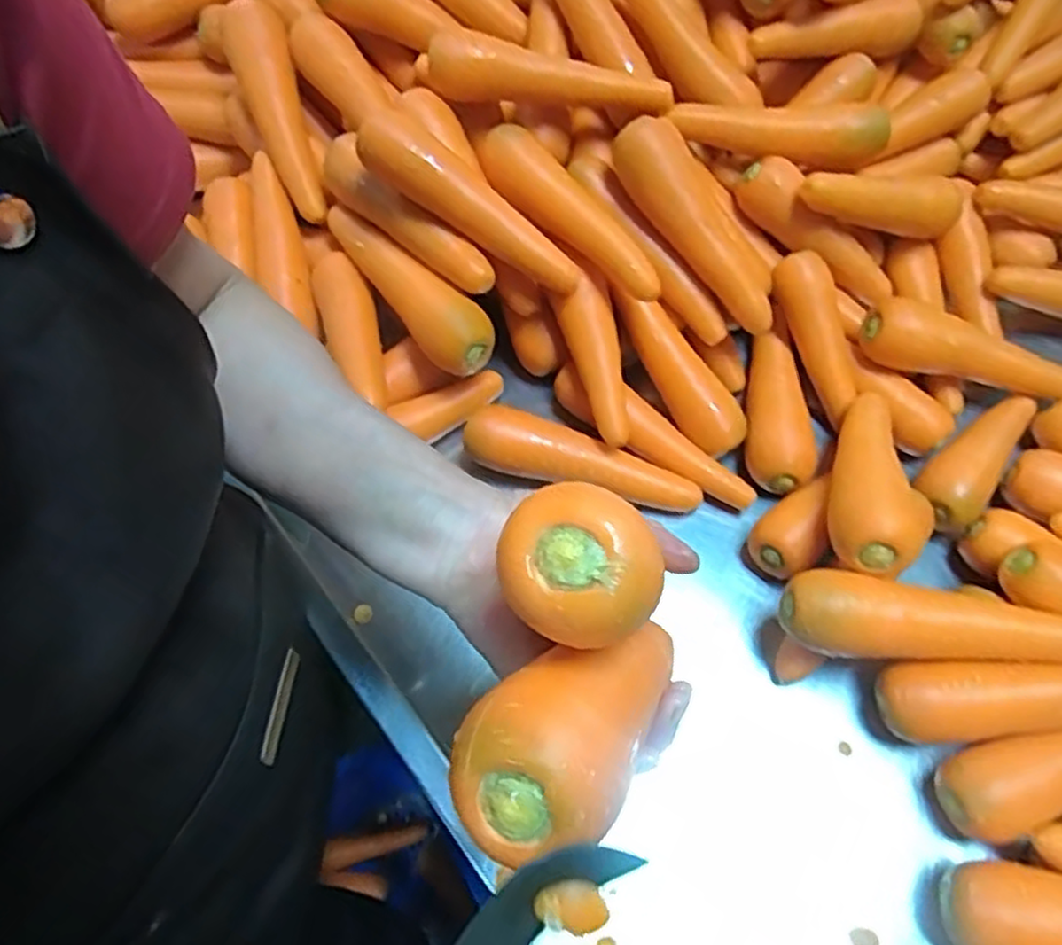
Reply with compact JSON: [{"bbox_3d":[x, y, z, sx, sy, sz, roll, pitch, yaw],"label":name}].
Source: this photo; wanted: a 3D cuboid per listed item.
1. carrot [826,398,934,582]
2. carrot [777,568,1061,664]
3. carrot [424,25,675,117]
[{"bbox_3d":[0.240,-0.004,0.501,0.055,0.041,0.171,17,44,7],"label":"carrot"},{"bbox_3d":[0.274,0.101,0.458,0.220,0.047,0.048,5,62,1],"label":"carrot"},{"bbox_3d":[0.015,-0.311,0.557,0.187,0.045,0.033,10,63,3],"label":"carrot"}]

